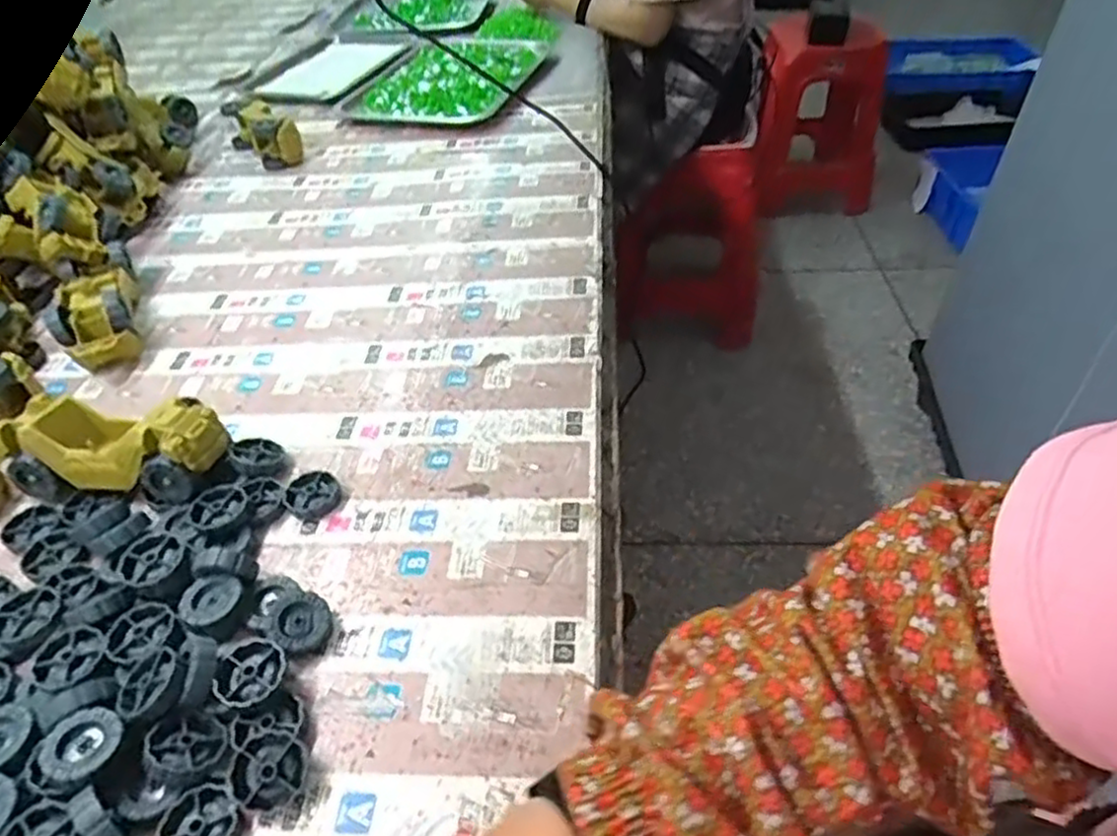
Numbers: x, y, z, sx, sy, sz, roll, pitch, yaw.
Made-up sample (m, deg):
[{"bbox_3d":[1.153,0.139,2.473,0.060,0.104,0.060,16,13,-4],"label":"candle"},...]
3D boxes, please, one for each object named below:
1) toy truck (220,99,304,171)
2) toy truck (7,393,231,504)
[{"bbox_3d":[-0.401,-0.387,0.937,0.053,0.053,0.131,-34,52,-25],"label":"toy truck"},{"bbox_3d":[-0.328,0.022,0.520,0.152,0.059,0.062,2,46,8],"label":"toy truck"}]

